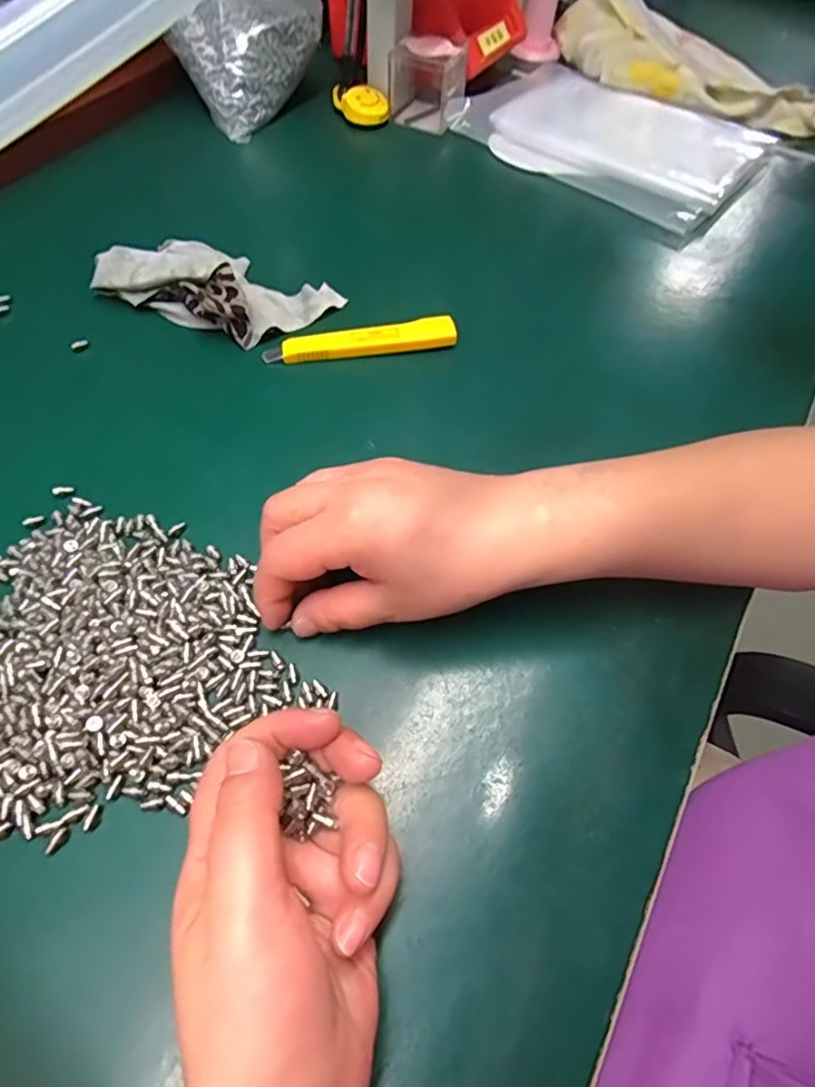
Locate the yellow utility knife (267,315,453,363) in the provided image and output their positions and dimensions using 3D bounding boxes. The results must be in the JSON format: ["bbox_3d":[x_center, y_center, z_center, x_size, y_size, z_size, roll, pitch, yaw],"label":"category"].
[{"bbox_3d":[-0.030,-0.131,0.385,0.125,0.013,0.021,-10,59,-9],"label":"yellow utility knife"}]

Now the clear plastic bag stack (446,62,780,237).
[{"bbox_3d":[0.180,-0.393,0.551,0.187,0.025,0.292,-37,67,-23],"label":"clear plastic bag stack"}]

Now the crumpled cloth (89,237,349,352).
[{"bbox_3d":[-0.130,-0.181,0.398,0.153,0.035,0.071,20,59,9],"label":"crumpled cloth"}]

